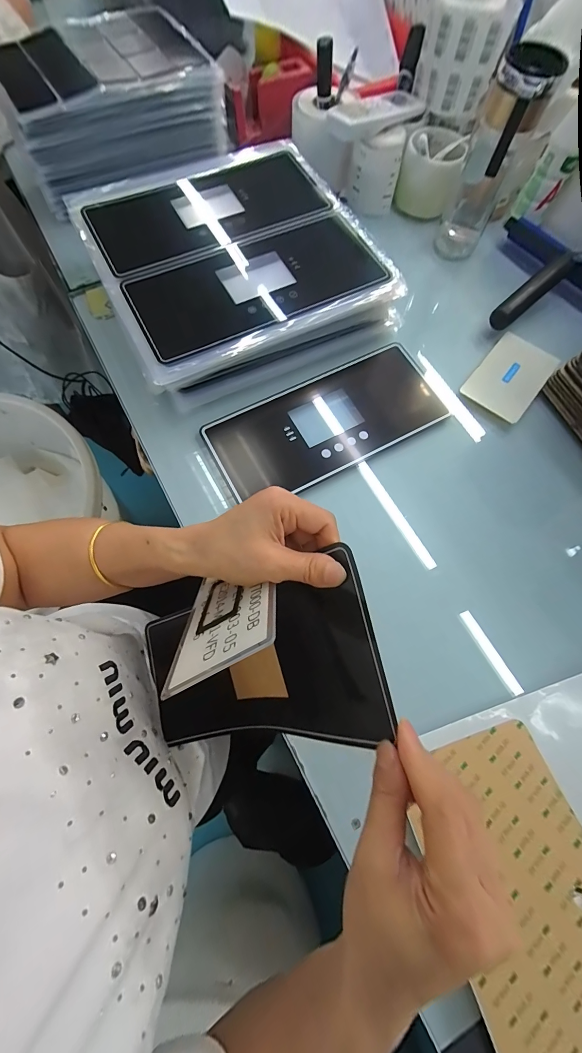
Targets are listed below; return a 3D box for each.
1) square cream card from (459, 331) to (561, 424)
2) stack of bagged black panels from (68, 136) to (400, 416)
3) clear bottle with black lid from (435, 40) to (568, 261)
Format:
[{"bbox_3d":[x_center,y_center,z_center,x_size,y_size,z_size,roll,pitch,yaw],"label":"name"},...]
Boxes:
[{"bbox_3d":[0.285,-0.195,0.446,0.078,0.008,0.125,40,75,10],"label":"square cream card"},{"bbox_3d":[-0.069,-0.330,0.439,0.318,0.063,0.302,-26,75,-9],"label":"stack of bagged black panels"},{"bbox_3d":[0.246,-0.448,0.441,0.063,0.183,0.056,24,73,6],"label":"clear bottle with black lid"}]

